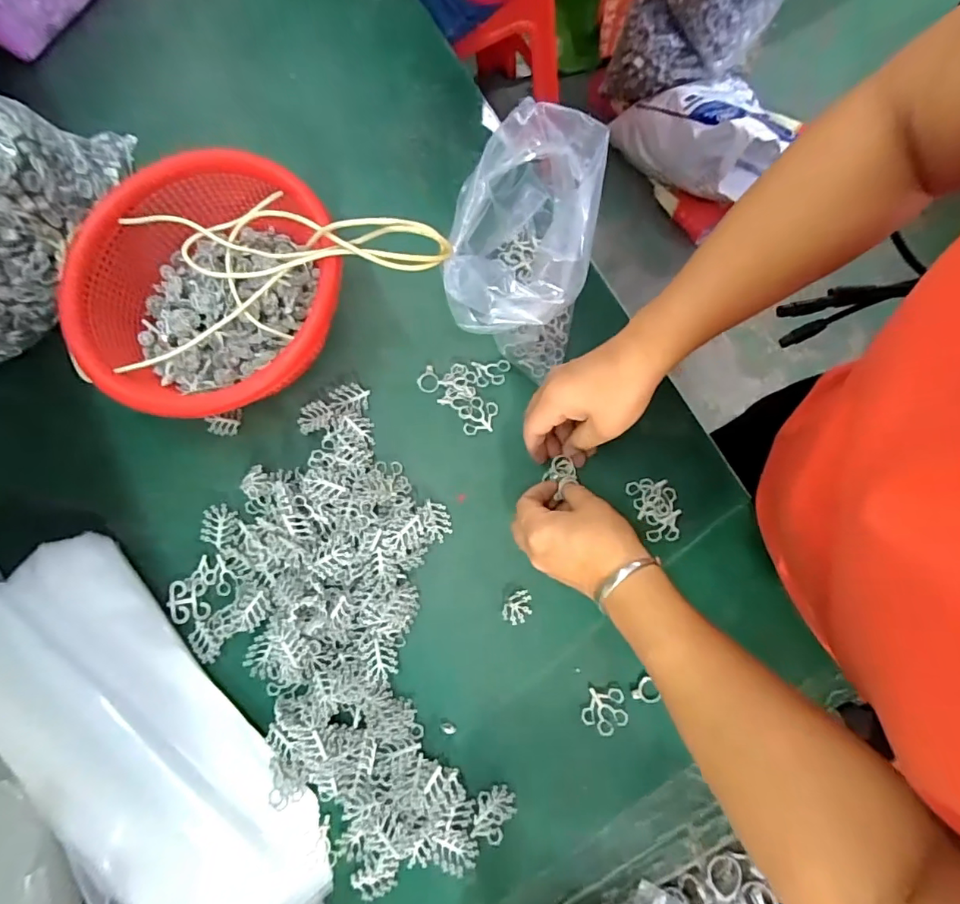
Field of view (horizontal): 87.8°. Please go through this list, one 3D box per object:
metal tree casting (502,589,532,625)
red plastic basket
[{"bbox_3d":[0.033,0.130,0.419,0.021,0.008,0.029,31,83,8],"label":"metal tree casting"},{"bbox_3d":[-0.233,-0.140,0.432,0.211,0.096,0.224,-1,80,3],"label":"red plastic basket"}]

